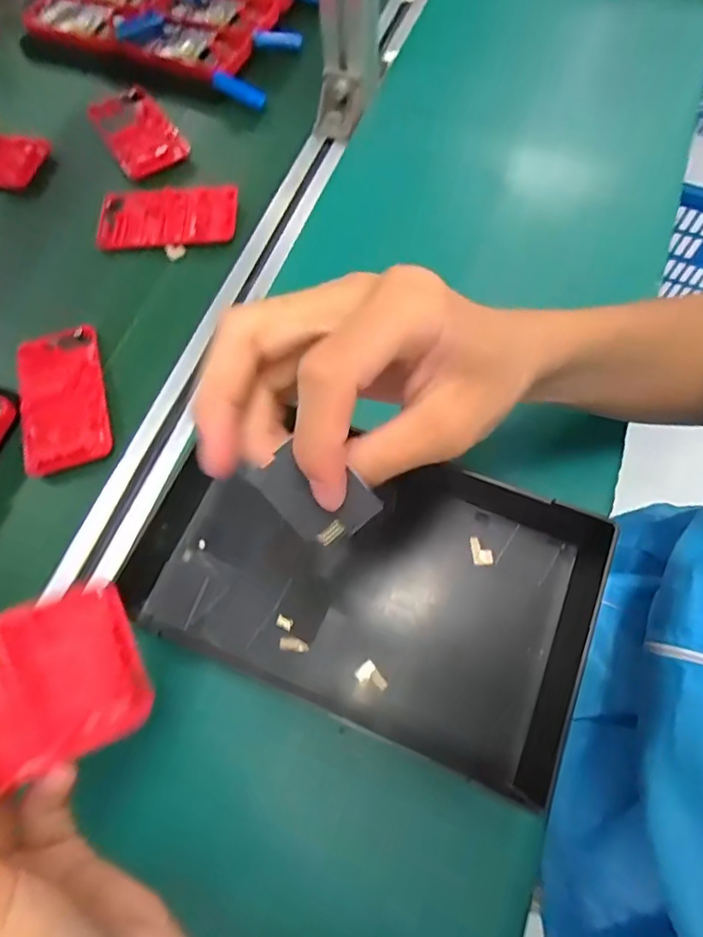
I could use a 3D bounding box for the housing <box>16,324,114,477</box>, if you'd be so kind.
[{"bbox_3d":[-0.219,-0.054,0.404,0.061,0.014,0.121,-17,69,-5],"label":"housing"}]

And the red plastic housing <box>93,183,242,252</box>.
[{"bbox_3d":[-0.163,-0.221,0.470,0.120,0.010,0.064,-5,69,0],"label":"red plastic housing"}]

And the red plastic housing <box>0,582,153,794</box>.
[{"bbox_3d":[-0.141,0.091,0.193,0.122,0.008,0.062,-18,95,-31],"label":"red plastic housing"}]

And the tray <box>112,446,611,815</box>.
[{"bbox_3d":[0.012,0.066,0.347,0.282,0.025,0.174,20,71,9],"label":"tray"}]

